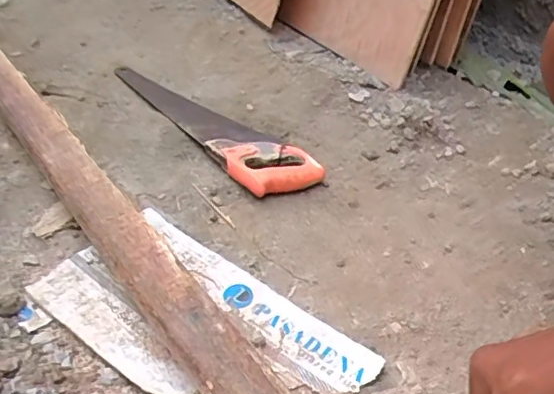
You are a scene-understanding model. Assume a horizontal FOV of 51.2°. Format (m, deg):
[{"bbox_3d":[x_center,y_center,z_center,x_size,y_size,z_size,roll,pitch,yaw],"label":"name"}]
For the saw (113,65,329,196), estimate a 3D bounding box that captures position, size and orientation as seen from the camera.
[{"bbox_3d":[-0.121,-0.142,0.943,0.108,0.034,0.501,-21,42,-28],"label":"saw"}]

